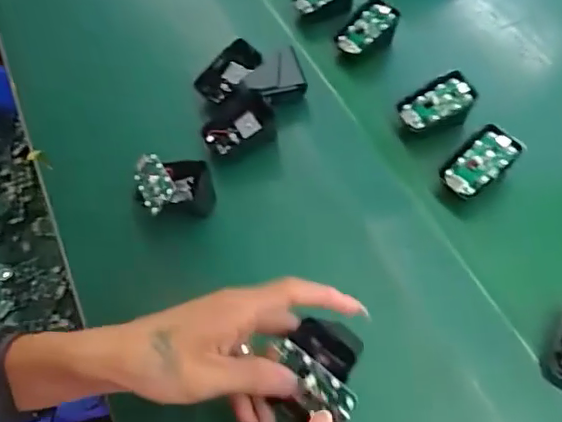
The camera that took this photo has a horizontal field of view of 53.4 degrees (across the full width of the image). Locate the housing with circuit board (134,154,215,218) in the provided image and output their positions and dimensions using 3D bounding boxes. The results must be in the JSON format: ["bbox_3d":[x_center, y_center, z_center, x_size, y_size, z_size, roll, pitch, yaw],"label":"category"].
[{"bbox_3d":[-0.095,-0.023,0.491,0.066,0.040,0.059,-15,57,-7],"label":"housing with circuit board"}]

